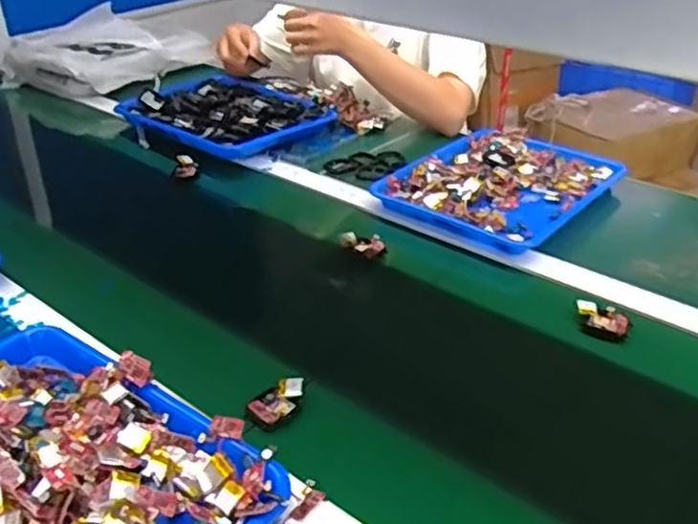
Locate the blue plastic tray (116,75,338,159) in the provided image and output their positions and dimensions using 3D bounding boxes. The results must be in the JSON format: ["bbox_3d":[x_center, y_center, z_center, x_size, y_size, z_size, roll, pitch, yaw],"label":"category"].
[{"bbox_3d":[-0.208,-0.269,1.185,0.331,0.042,0.255,26,40,34],"label":"blue plastic tray"}]

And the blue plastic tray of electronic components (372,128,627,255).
[{"bbox_3d":[0.225,-0.117,0.980,0.246,0.031,0.322,24,39,32],"label":"blue plastic tray of electronic components"}]

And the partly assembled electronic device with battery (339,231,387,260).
[{"bbox_3d":[0.019,-0.024,0.846,0.030,0.018,0.061,-27,42,-36],"label":"partly assembled electronic device with battery"}]

